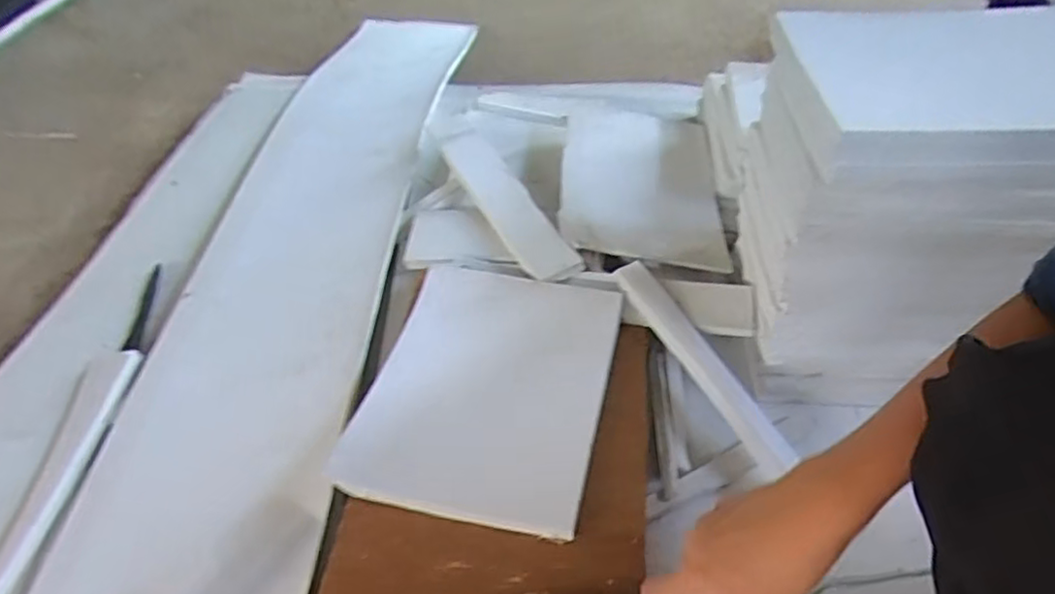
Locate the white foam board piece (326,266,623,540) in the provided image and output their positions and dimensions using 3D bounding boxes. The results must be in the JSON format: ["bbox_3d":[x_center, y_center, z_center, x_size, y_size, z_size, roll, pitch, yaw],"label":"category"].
[{"bbox_3d":[-0.030,0.072,0.545,0.182,0.017,0.224,17,60,-1],"label":"white foam board piece"}]

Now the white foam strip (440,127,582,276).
[{"bbox_3d":[-0.023,-0.101,0.676,0.051,0.017,0.241,-21,52,-18],"label":"white foam strip"}]

